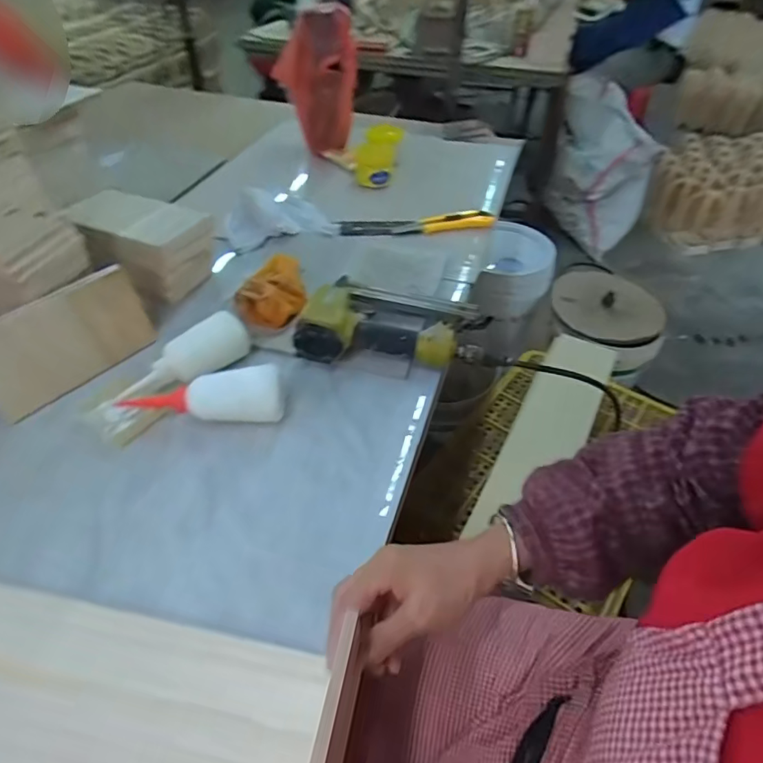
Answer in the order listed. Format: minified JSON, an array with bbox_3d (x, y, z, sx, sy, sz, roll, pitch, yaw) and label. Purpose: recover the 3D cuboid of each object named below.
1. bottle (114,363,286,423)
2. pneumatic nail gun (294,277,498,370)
[{"bbox_3d":[-0.200,0.021,0.569,0.182,0.047,0.050,-6,43,-5],"label":"bottle"},{"bbox_3d":[0.020,-0.083,0.655,0.233,0.074,0.155,4,43,5],"label":"pneumatic nail gun"}]

